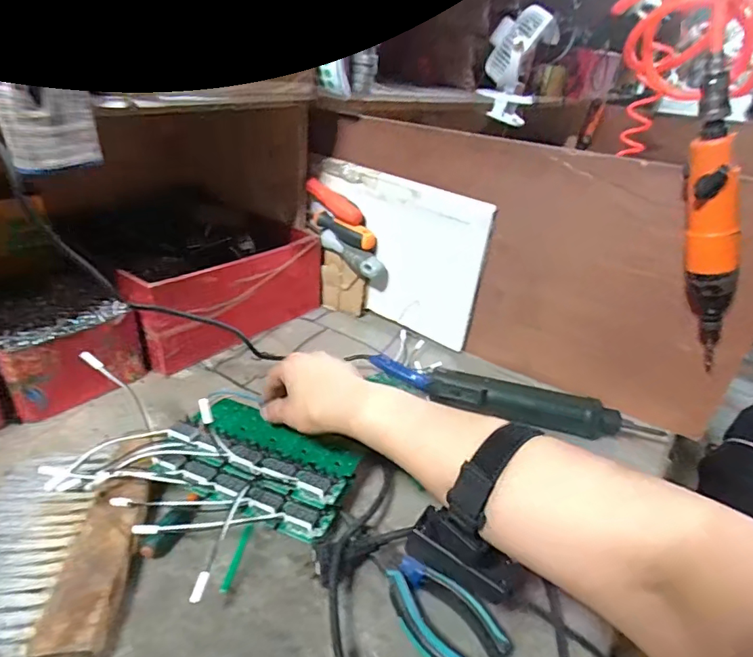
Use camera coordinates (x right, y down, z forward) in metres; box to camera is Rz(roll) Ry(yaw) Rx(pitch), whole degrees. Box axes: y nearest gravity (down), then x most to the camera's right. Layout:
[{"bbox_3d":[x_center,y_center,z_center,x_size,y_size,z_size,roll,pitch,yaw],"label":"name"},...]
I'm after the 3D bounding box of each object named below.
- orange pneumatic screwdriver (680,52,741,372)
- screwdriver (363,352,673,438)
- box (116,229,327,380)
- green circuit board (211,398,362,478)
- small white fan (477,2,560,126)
[{"bbox_3d":[0.293,-0.081,0.415,0.042,0.278,0.046,-4,25,27],"label":"orange pneumatic screwdriver"},{"bbox_3d":[0.144,0.083,0.523,0.307,0.041,0.045,12,31,12],"label":"screwdriver"},{"bbox_3d":[-0.216,-0.063,0.650,0.149,0.115,0.258,25,36,31],"label":"box"},{"bbox_3d":[-0.088,0.100,0.440,0.152,0.013,0.044,18,33,17],"label":"green circuit board"},{"bbox_3d":[0.267,-0.495,0.906,0.115,0.180,0.117,12,31,13],"label":"small white fan"}]

